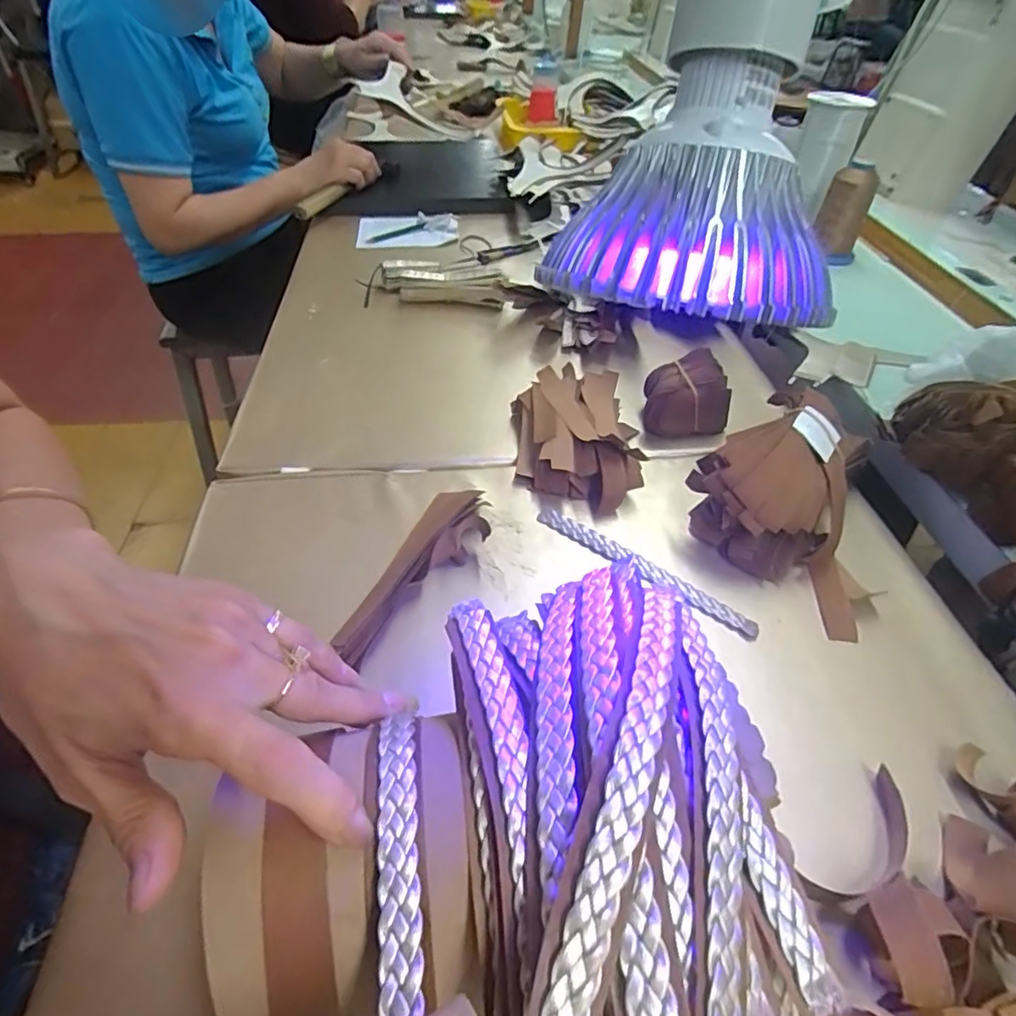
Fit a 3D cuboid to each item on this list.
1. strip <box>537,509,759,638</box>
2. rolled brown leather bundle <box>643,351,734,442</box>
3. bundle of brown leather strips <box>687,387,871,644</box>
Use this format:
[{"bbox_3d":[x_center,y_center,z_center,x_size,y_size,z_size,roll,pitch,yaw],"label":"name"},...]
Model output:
[{"bbox_3d":[0.094,0.042,0.419,0.170,0.007,0.014,29,51,24],"label":"strip"},{"bbox_3d":[0.159,-0.102,0.536,0.074,0.050,0.061,-5,46,-8],"label":"rolled brown leather bundle"},{"bbox_3d":[0.230,-0.012,0.437,0.159,0.074,0.140,-34,56,-30],"label":"bundle of brown leather strips"}]

